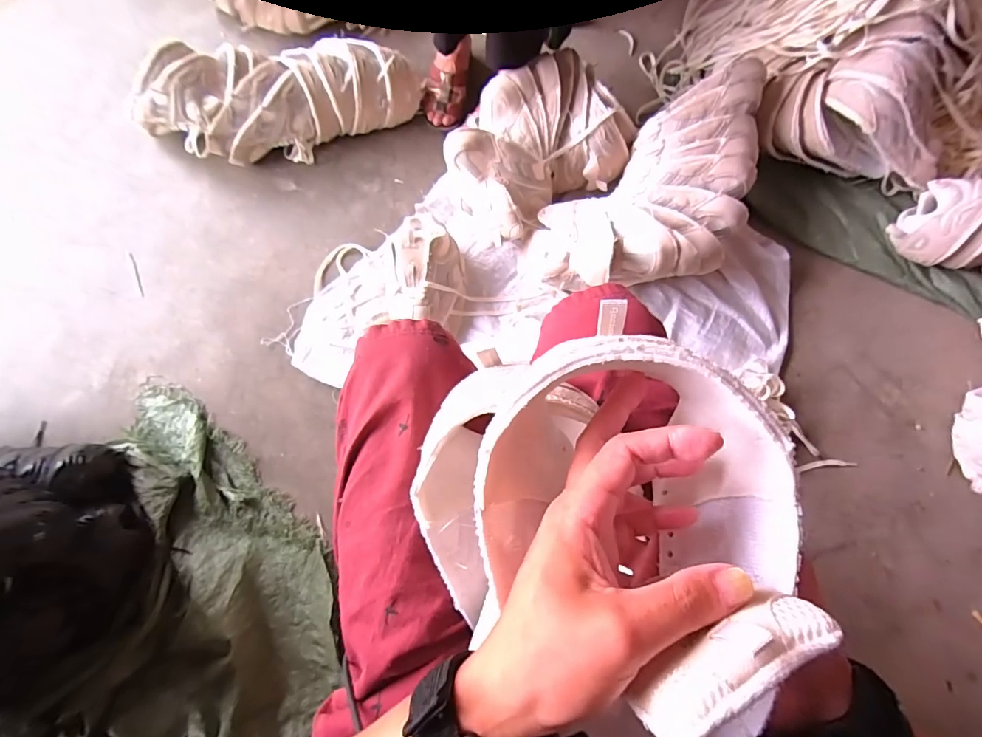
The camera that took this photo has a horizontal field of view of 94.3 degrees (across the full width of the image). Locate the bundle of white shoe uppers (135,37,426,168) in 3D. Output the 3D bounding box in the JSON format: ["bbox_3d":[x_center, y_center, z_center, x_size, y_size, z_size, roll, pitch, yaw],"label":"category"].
[{"bbox_3d":[-0.418,-0.523,0.889,0.538,0.182,0.163,-7,78,4],"label":"bundle of white shoe uppers"}]

